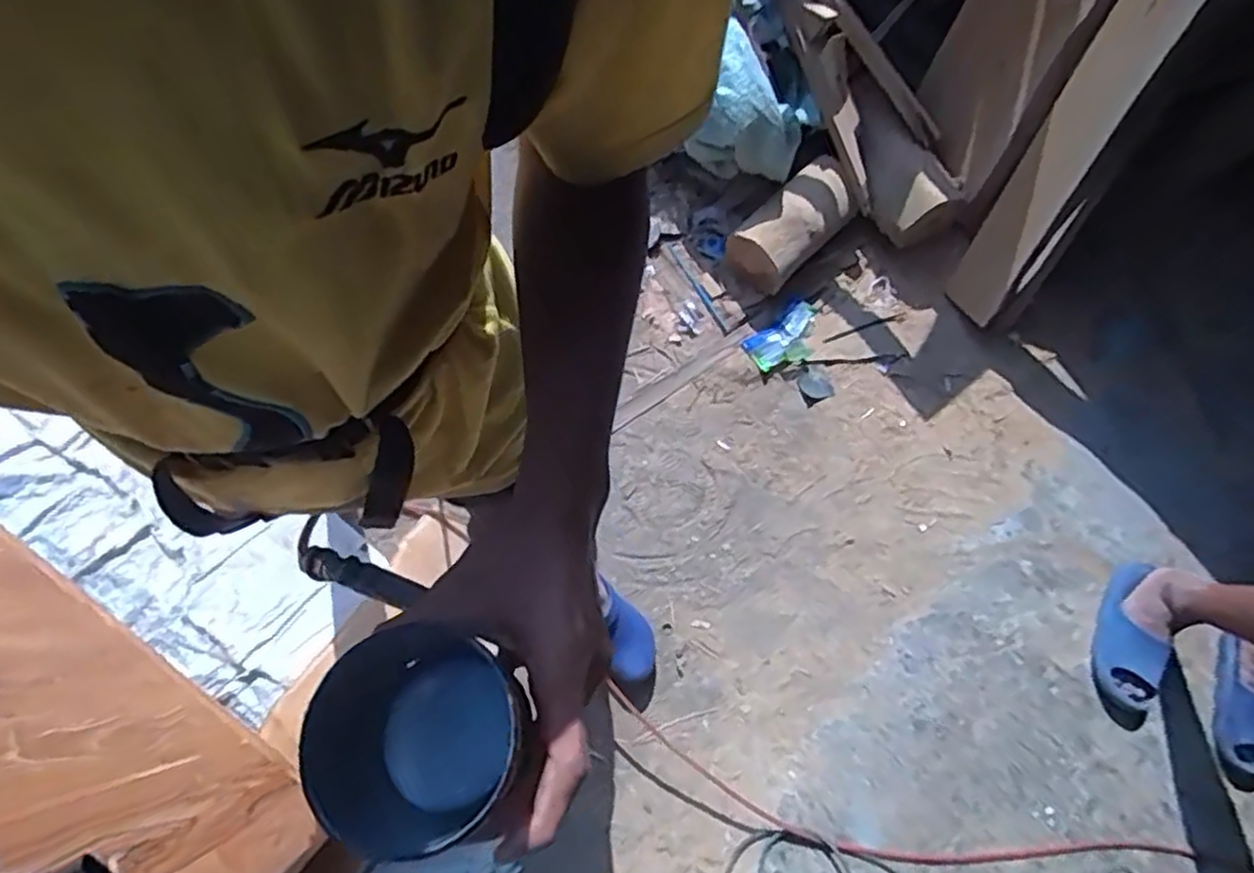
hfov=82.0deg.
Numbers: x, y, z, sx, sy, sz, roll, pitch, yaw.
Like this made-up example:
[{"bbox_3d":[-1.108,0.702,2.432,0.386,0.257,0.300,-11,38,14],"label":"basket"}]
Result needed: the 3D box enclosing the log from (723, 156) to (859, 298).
[{"bbox_3d":[0.348,-0.454,1.562,0.165,0.141,0.319,42,75,9],"label":"log"}]

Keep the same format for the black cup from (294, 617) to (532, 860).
[{"bbox_3d":[-0.087,0.130,0.321,0.075,0.088,0.082,1,71,-2],"label":"black cup"}]

